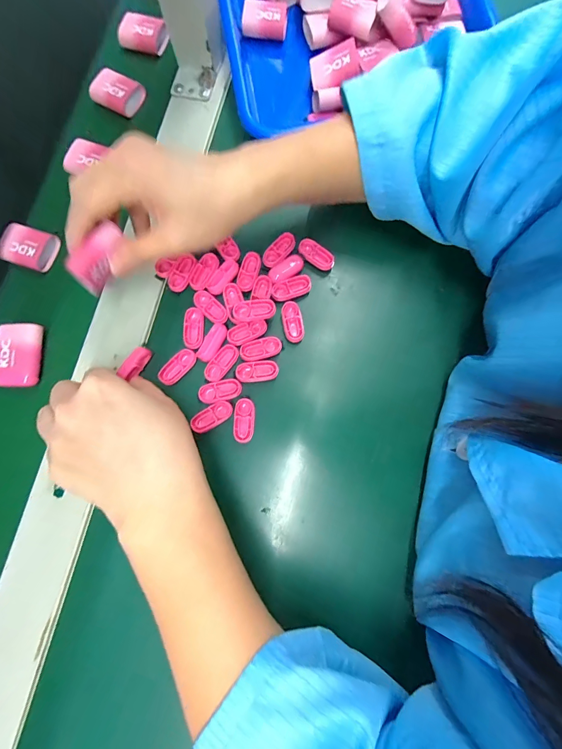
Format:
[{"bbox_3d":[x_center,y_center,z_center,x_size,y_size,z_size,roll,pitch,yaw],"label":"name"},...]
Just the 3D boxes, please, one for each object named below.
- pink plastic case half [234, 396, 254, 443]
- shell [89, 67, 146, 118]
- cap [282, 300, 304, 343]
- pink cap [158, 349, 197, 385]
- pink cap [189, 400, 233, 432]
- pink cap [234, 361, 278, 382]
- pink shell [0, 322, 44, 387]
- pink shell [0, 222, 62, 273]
[{"bbox_3d":[-0.029,0.036,0.261,0.015,0.004,0.034,-3,79,1],"label":"pink plastic case half"},{"bbox_3d":[-0.163,-0.278,0.327,0.045,0.016,0.034,24,81,5],"label":"shell"},{"bbox_3d":[0.010,-0.044,0.275,0.015,0.004,0.035,-13,80,-1],"label":"cap"},{"bbox_3d":[-0.084,-0.006,0.269,0.016,0.005,0.034,41,83,8],"label":"pink cap"},{"bbox_3d":[-0.055,0.033,0.259,0.033,0.004,0.016,-33,81,-5],"label":"pink cap"},{"bbox_3d":[-0.019,-0.003,0.267,0.034,0.004,0.017,-8,79,0],"label":"pink cap"},{"bbox_3d":[-0.218,-0.016,0.275,0.032,0.011,0.052,1,80,1],"label":"pink shell"},{"bbox_3d":[-0.227,-0.114,0.296,0.049,0.012,0.036,16,80,4],"label":"pink shell"}]

